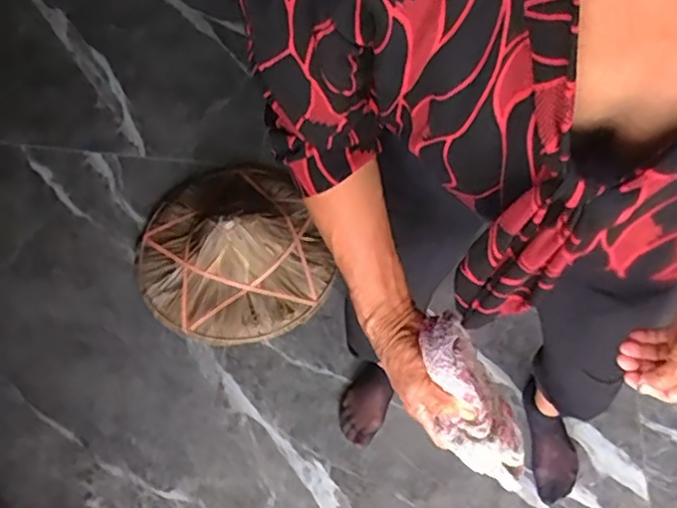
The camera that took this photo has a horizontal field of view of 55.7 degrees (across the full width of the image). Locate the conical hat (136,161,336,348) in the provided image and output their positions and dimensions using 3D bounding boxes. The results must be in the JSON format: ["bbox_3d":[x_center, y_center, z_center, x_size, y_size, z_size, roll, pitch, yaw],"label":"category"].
[{"bbox_3d":[-0.233,-0.031,1.268,0.347,0.140,0.408,-22,64,-11],"label":"conical hat"}]

